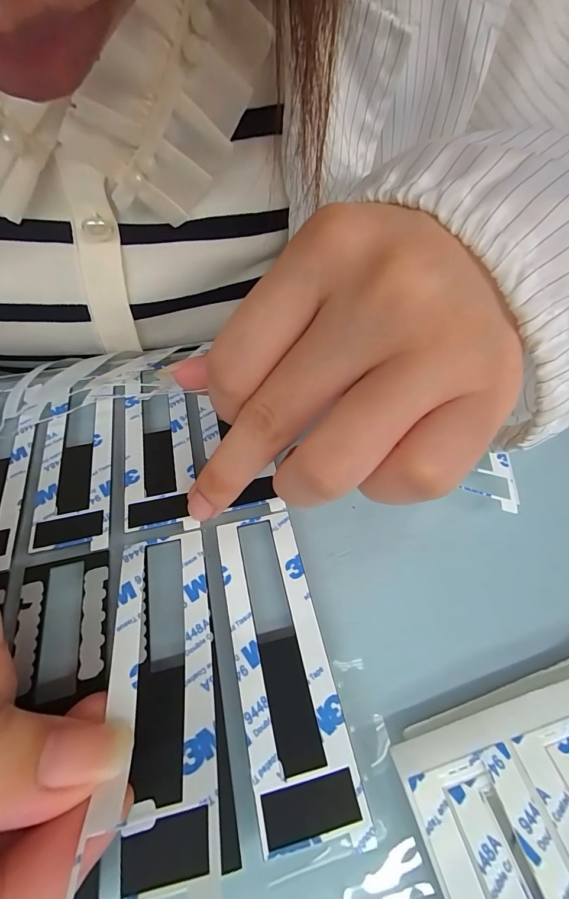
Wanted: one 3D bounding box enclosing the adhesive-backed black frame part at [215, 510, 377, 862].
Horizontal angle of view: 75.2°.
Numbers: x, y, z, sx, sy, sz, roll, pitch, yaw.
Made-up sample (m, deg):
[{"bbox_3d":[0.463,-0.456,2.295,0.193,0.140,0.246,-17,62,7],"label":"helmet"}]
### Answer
[{"bbox_3d":[-0.002,0.061,0.113,0.027,0.004,0.087,-11,54,-8],"label":"adhesive-backed black frame part"}]

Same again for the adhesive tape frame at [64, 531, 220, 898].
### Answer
[{"bbox_3d":[-0.033,0.061,0.101,0.029,0.010,0.088,-14,41,-10],"label":"adhesive tape frame"}]

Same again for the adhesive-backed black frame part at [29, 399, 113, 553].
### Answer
[{"bbox_3d":[-0.086,0.008,0.150,0.028,0.004,0.071,-11,54,-8],"label":"adhesive-backed black frame part"}]

